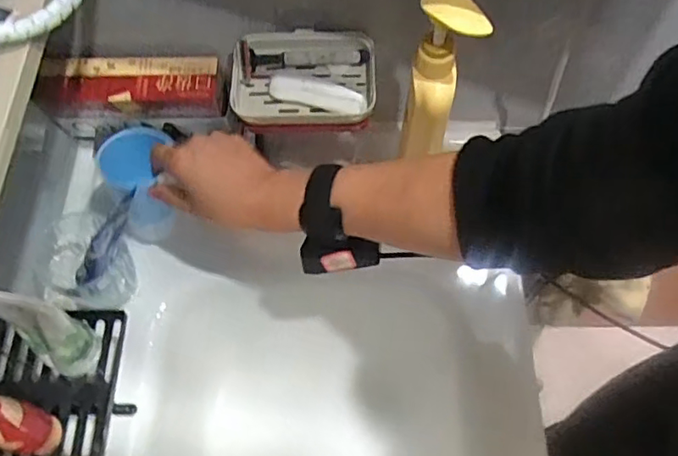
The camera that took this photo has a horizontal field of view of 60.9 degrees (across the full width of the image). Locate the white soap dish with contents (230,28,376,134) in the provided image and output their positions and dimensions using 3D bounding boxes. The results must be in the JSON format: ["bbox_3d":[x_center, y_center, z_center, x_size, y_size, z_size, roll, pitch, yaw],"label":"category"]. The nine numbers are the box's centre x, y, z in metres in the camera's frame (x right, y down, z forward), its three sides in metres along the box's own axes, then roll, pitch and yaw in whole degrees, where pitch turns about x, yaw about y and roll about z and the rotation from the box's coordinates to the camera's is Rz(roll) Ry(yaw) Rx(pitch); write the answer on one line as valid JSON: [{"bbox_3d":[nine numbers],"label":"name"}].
[{"bbox_3d":[-0.034,-0.142,0.557,0.137,0.040,0.098,2,63,2],"label":"white soap dish with contents"}]

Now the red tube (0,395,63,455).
[{"bbox_3d":[-0.228,0.137,0.401,0.027,0.158,0.031,11,64,7],"label":"red tube"}]

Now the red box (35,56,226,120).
[{"bbox_3d":[-0.212,-0.140,0.594,0.188,0.049,0.057,-2,63,0],"label":"red box"}]

